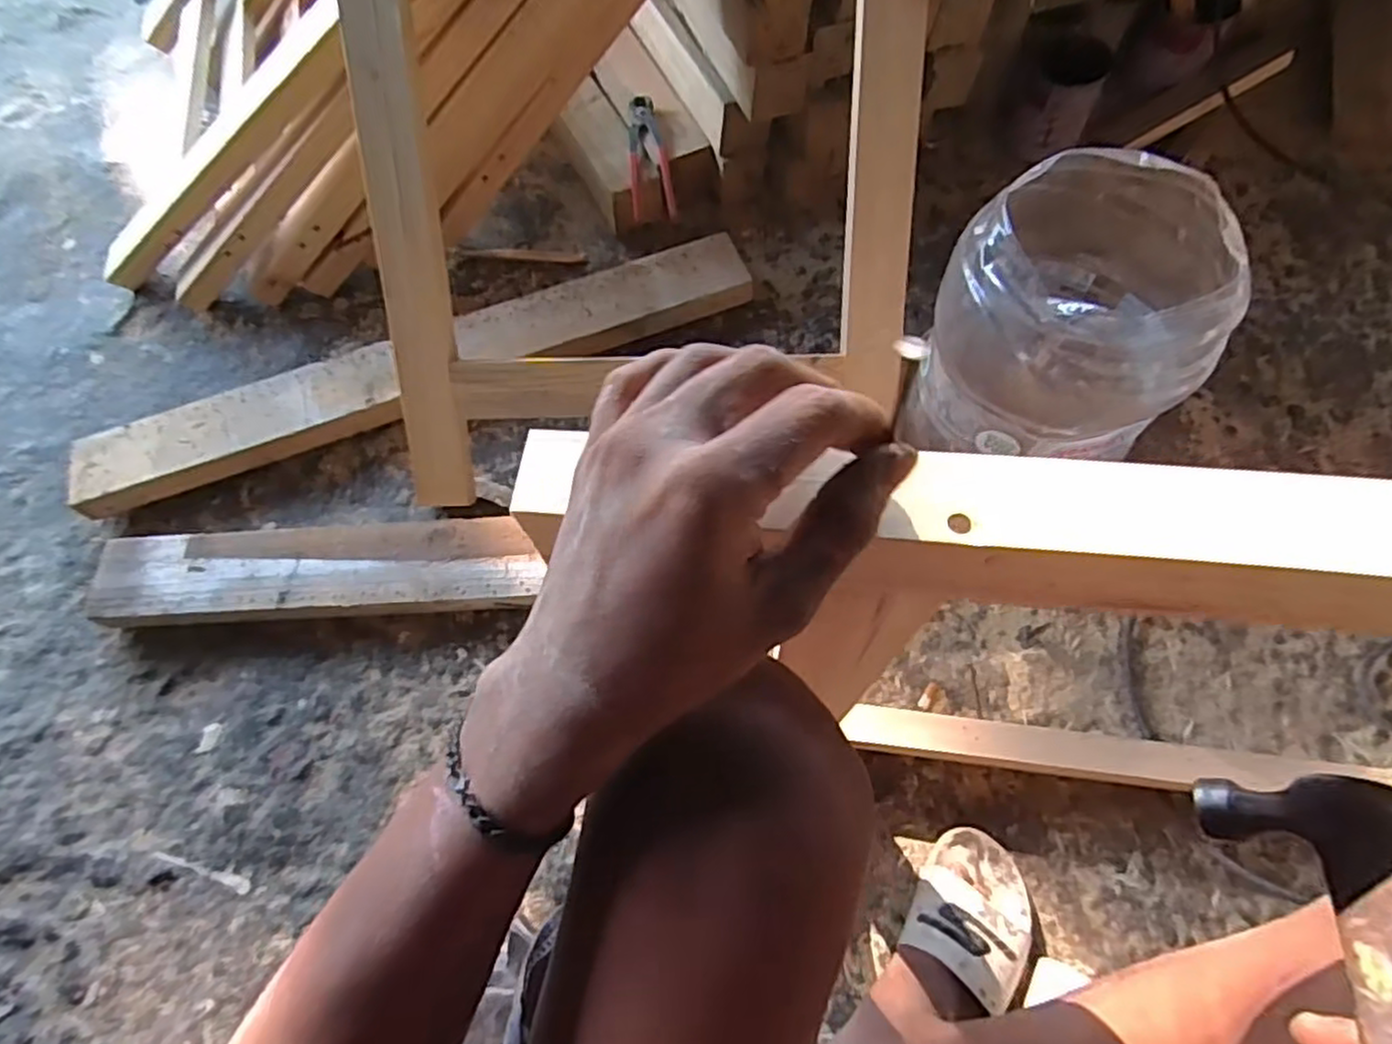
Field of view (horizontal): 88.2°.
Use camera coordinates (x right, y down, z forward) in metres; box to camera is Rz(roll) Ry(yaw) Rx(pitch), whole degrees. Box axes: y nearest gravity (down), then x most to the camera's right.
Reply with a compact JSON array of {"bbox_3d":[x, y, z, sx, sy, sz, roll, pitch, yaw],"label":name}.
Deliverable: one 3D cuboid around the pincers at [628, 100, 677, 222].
[{"bbox_3d":[-0.067,-0.507,0.998,0.060,0.030,0.203,-9,74,-1],"label":"pincers"}]

